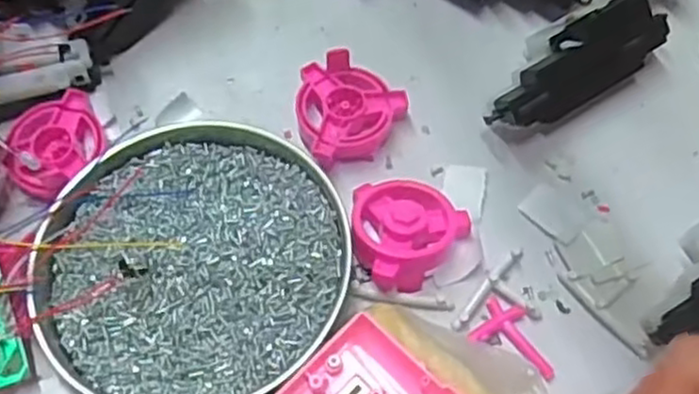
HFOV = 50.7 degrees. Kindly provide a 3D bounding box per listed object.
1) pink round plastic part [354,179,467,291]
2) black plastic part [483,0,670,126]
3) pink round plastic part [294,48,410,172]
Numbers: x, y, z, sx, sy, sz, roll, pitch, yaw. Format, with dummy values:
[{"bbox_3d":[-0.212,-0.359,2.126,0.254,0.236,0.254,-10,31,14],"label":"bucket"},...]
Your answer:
[{"bbox_3d":[0.023,0.013,0.341,0.049,0.021,0.048,0,65,1],"label":"pink round plastic part"},{"bbox_3d":[0.113,-0.065,0.370,0.109,0.033,0.035,-33,69,-13],"label":"black plastic part"},{"bbox_3d":[-0.006,-0.042,0.368,0.053,0.025,0.052,0,65,1],"label":"pink round plastic part"}]

